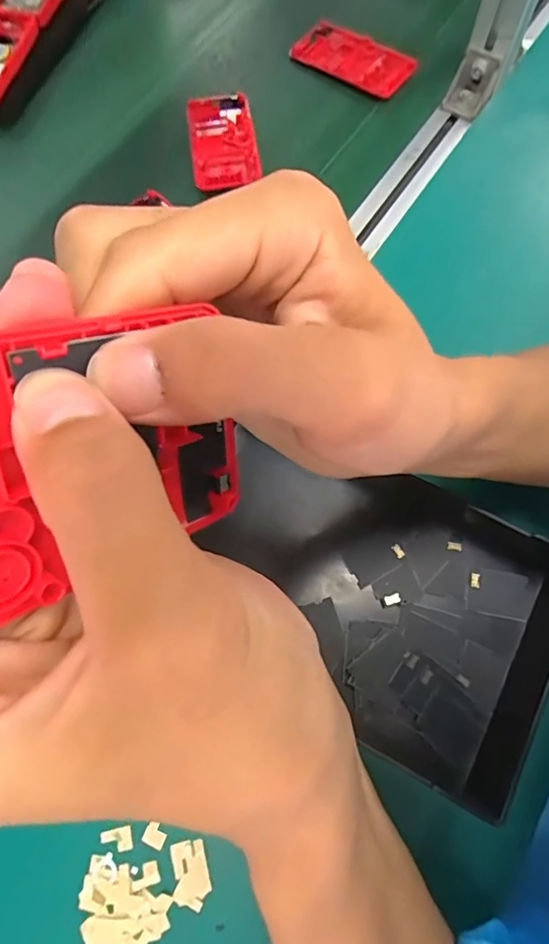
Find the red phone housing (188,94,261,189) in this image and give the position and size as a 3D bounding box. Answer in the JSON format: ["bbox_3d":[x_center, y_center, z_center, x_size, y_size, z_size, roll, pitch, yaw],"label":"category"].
[{"bbox_3d":[-0.051,-0.323,0.502,0.060,0.012,0.111,-8,71,-1],"label":"red phone housing"}]

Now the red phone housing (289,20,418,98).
[{"bbox_3d":[0.079,-0.420,0.529,0.125,0.008,0.058,32,80,15],"label":"red phone housing"}]

